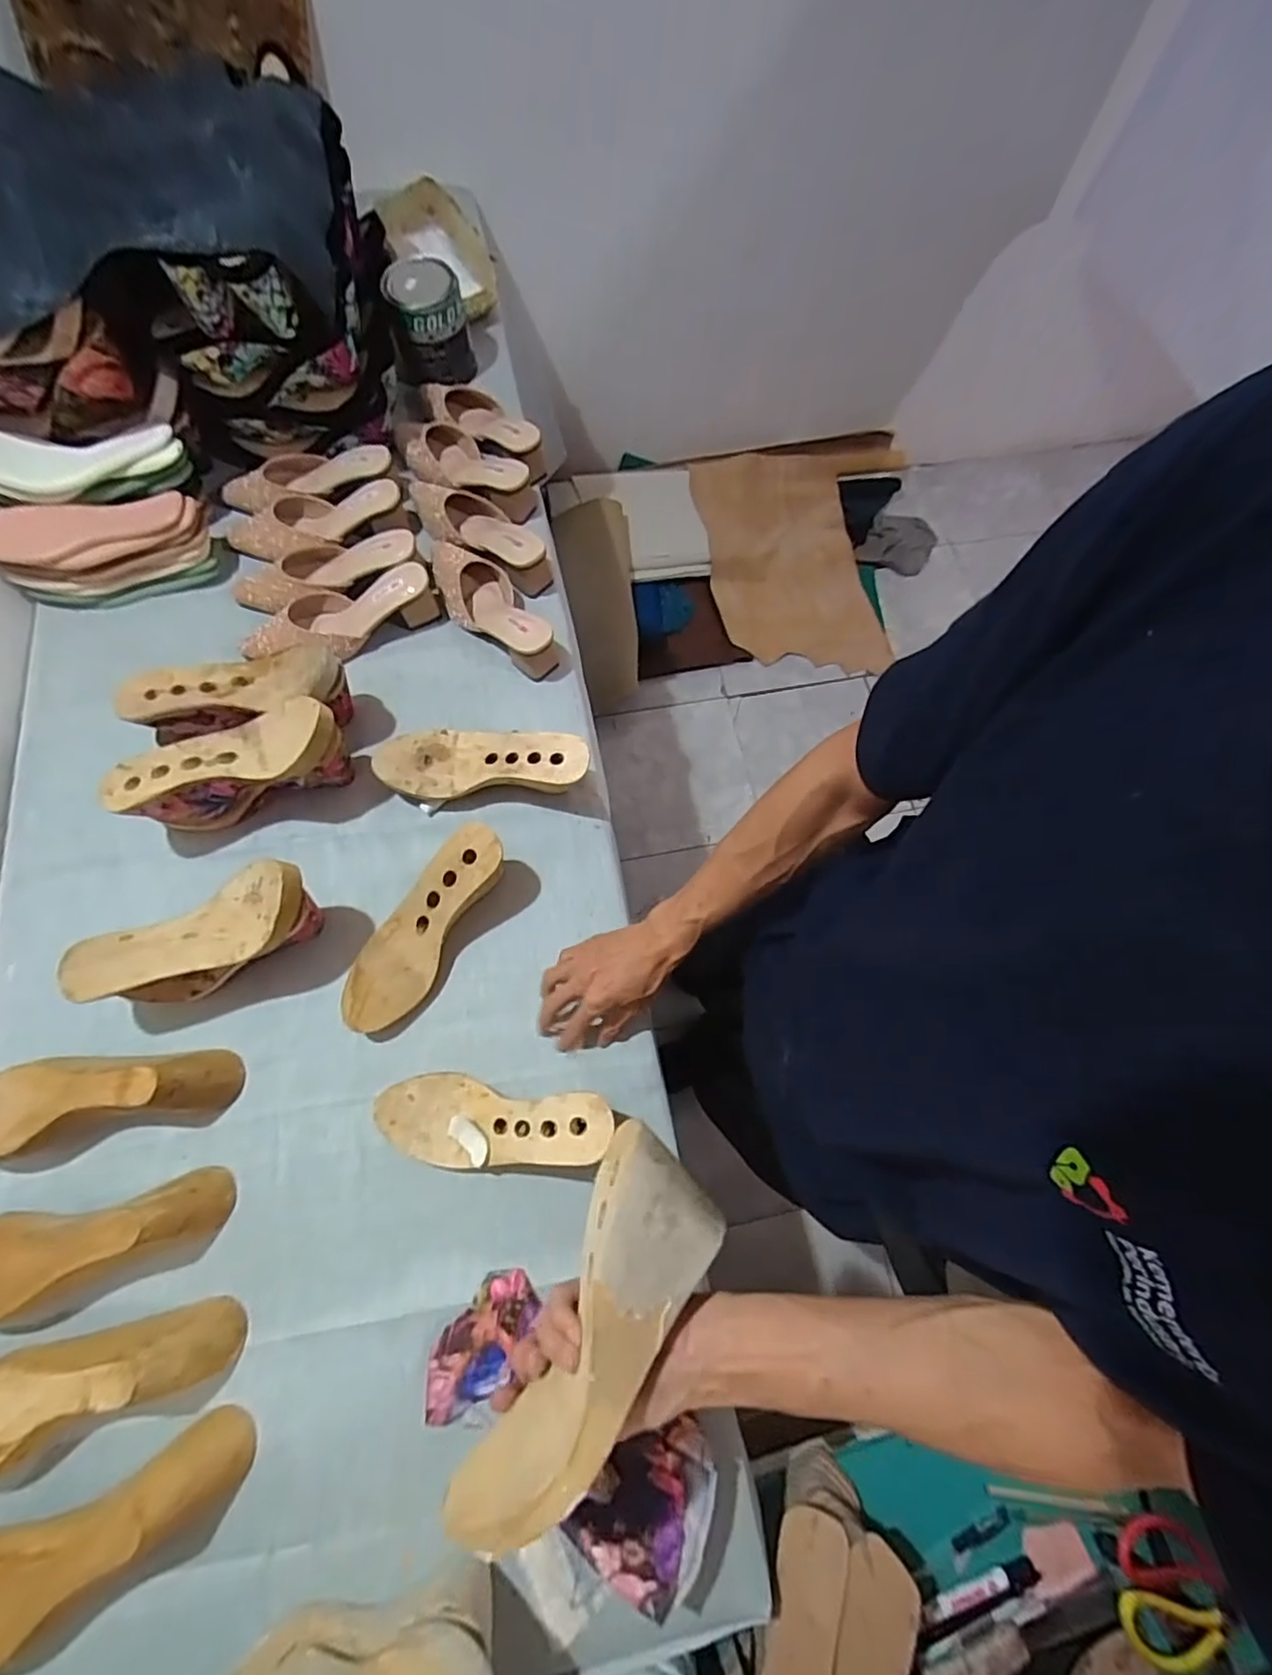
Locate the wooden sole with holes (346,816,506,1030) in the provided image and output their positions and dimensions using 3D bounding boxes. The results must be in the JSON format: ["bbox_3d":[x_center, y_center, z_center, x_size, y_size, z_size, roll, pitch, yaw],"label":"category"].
[{"bbox_3d":[-0.225,0.092,0.646,0.084,0.076,0.235,36,74,11],"label":"wooden sole with holes"}]

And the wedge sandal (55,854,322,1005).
[{"bbox_3d":[-0.428,0.100,0.620,0.236,0.129,0.083,-17,72,-7],"label":"wedge sandal"}]

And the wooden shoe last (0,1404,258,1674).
[{"bbox_3d":[-0.443,0.567,0.482,0.244,0.073,0.086,-22,73,-9],"label":"wooden shoe last"}]

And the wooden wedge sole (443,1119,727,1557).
[{"bbox_3d":[-0.026,0.310,0.378,0.082,0.072,0.240,27,83,8],"label":"wooden wedge sole"}]

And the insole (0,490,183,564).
[{"bbox_3d":[-0.690,-0.395,0.769,0.238,0.024,0.070,-15,92,-6],"label":"insole"}]

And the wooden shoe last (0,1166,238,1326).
[{"bbox_3d":[-0.503,0.365,0.554,0.239,0.077,0.087,-17,72,-7],"label":"wooden shoe last"}]

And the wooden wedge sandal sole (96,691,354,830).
[{"bbox_3d":[-0.428,-0.077,0.675,0.231,0.116,0.079,-17,72,-7],"label":"wooden wedge sandal sole"}]

